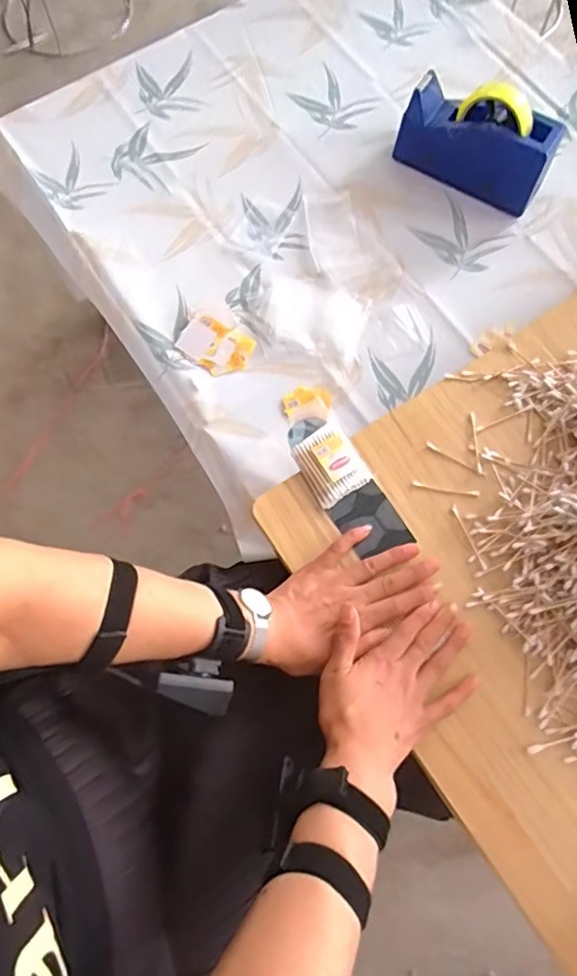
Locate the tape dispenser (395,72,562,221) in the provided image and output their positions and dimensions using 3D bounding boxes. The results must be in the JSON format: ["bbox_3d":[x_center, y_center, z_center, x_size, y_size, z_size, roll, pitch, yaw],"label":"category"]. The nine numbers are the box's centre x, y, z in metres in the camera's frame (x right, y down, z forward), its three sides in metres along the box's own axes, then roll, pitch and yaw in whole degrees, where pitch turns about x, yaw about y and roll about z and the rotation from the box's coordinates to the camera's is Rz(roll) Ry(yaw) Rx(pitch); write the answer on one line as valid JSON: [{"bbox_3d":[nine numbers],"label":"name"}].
[{"bbox_3d":[0.248,-0.456,0.750,0.197,0.106,0.085,21,74,7],"label":"tape dispenser"}]

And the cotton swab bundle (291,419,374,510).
[{"bbox_3d":[0.045,-0.026,0.595,0.063,0.011,0.075,-29,75,-9],"label":"cotton swab bundle"}]

